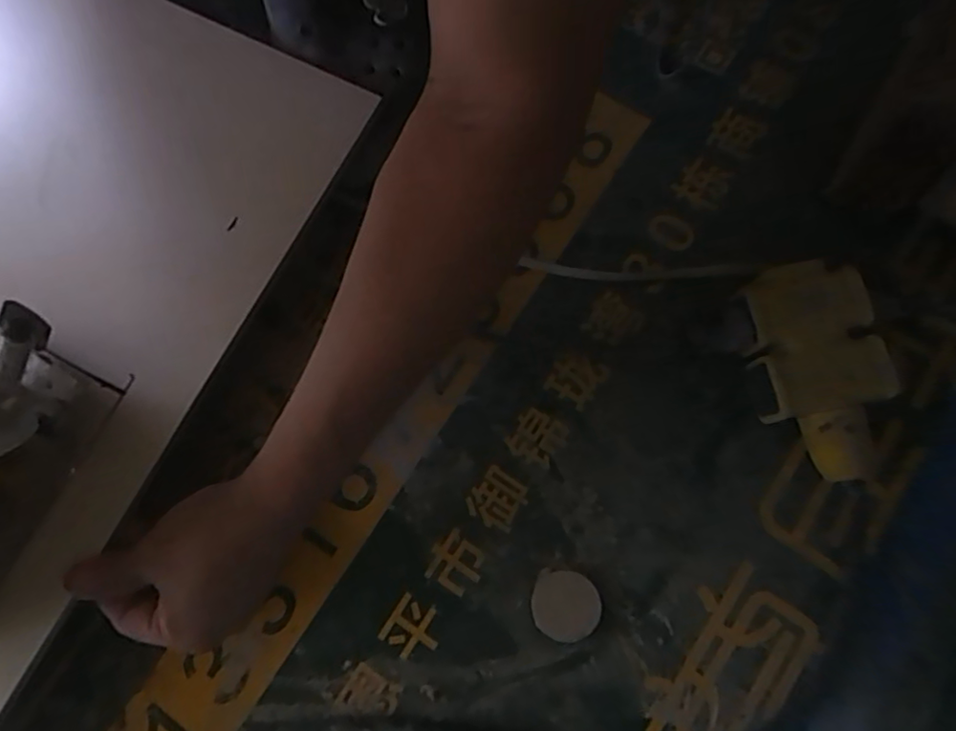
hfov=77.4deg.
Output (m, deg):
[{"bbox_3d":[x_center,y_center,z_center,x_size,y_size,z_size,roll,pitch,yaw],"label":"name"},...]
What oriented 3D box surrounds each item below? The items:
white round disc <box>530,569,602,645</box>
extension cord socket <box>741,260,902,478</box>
[{"bbox_3d":[0.053,0.145,0.361,0.039,0.011,0.040,2,76,2],"label":"white round disc"},{"bbox_3d":[0.208,0.001,0.372,0.069,0.041,0.135,-11,77,0],"label":"extension cord socket"}]

